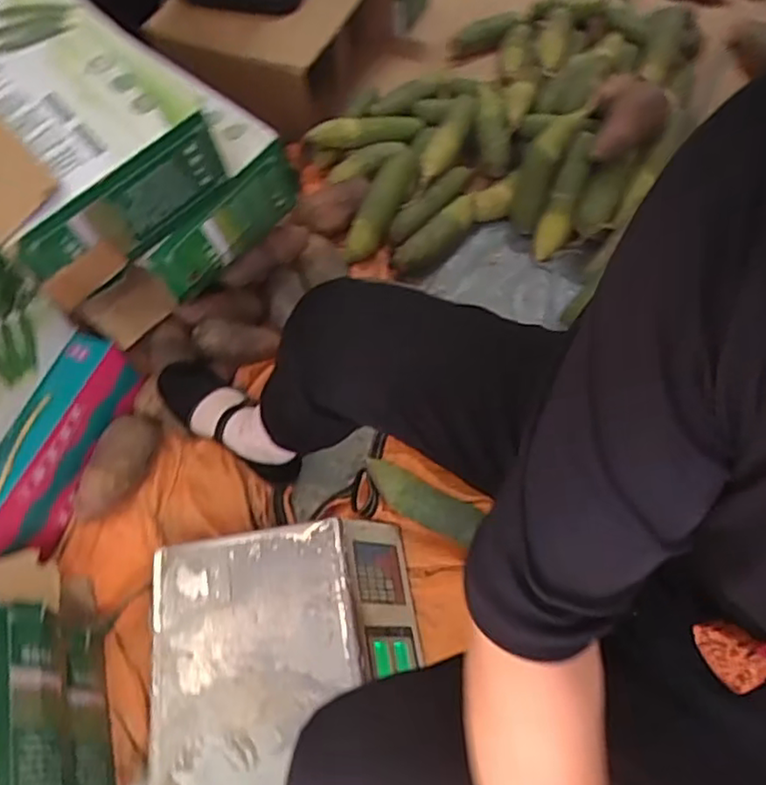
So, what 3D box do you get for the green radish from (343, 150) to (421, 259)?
[{"bbox_3d":[-0.003,-0.323,1.090,0.059,0.062,0.219,26,83,16],"label":"green radish"}]

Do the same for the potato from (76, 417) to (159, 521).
[{"bbox_3d":[-0.369,0.099,0.890,0.069,0.058,0.160,4,62,8],"label":"potato"}]

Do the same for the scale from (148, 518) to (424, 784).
[{"bbox_3d":[-0.104,0.324,0.735,0.295,0.097,0.328,-9,61,-1],"label":"scale"}]

